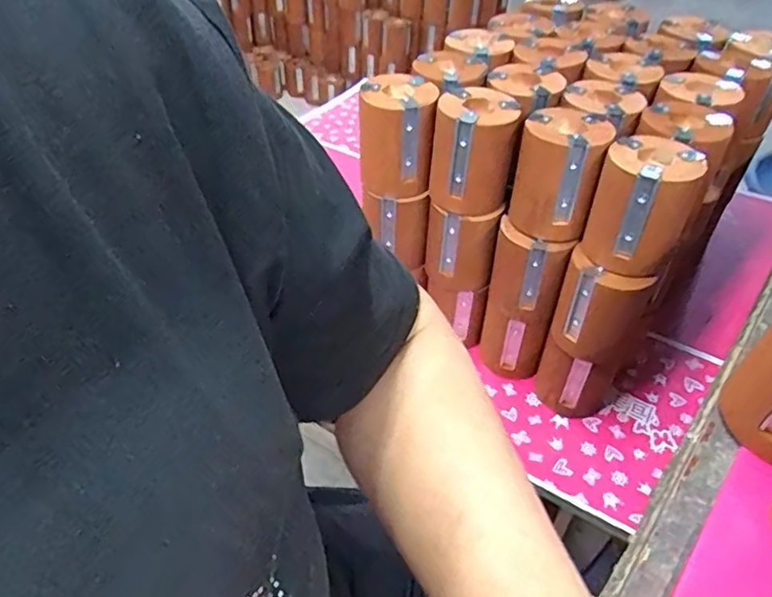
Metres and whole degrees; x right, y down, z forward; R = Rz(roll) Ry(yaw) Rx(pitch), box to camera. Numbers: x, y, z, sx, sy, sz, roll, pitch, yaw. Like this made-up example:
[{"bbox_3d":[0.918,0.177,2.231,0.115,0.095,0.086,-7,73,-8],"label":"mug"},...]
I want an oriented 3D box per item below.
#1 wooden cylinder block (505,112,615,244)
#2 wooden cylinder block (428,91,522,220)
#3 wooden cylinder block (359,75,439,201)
[{"bbox_3d":[0.166,-0.119,0.573,0.077,0.102,0.075,21,48,18],"label":"wooden cylinder block"},{"bbox_3d":[0.087,-0.146,0.593,0.079,0.100,0.078,11,46,8],"label":"wooden cylinder block"},{"bbox_3d":[0.010,-0.171,0.618,0.075,0.102,0.082,-1,45,-3],"label":"wooden cylinder block"}]

